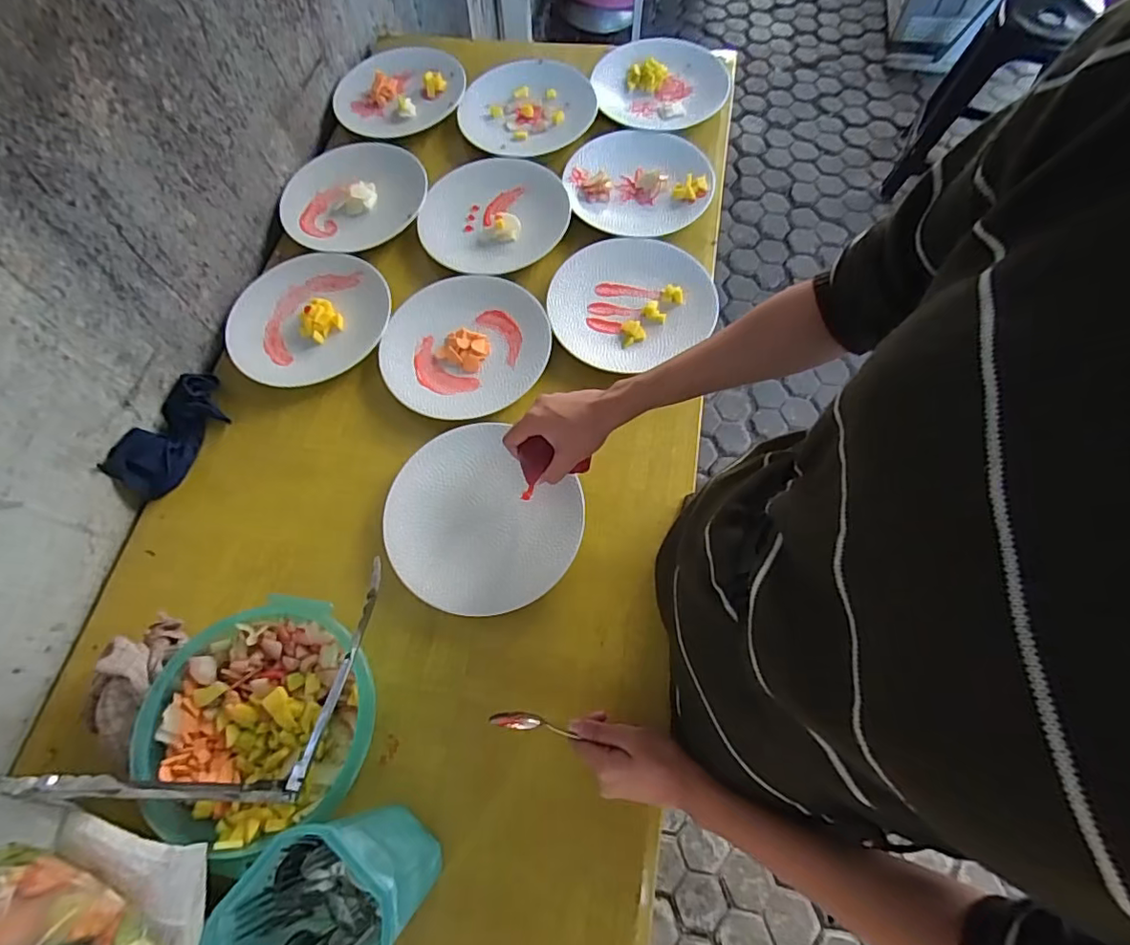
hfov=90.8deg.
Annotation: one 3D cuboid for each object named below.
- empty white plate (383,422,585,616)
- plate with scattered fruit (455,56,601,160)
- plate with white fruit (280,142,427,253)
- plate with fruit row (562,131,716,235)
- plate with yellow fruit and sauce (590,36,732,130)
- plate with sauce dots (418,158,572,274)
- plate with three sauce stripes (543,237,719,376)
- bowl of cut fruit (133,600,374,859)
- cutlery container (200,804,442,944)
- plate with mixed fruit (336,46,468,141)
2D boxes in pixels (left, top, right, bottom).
[{"bbox_3d":[-0.090,0.051,0.579,0.195,0.024,0.180,-1,68,3],"label":"empty white plate"},{"bbox_3d":[-0.051,-0.534,0.813,0.194,0.019,0.176,-41,71,-13],"label":"plate with scattered fruit"},{"bbox_3d":[-0.290,-0.380,0.779,0.200,0.031,0.187,-1,68,3],"label":"plate with white fruit"},{"bbox_3d":[0.103,-0.395,0.762,0.197,0.031,0.190,-1,68,3],"label":"plate with fruit row"},{"bbox_3d":[0.144,-0.581,0.831,0.202,0.028,0.170,-8,67,0],"label":"plate with yellow fruit and sauce"},{"bbox_3d":[-0.092,-0.347,0.742,0.175,0.014,0.200,36,74,16],"label":"plate with sauce dots"},{"bbox_3d":[0.081,-0.210,0.682,0.201,0.021,0.180,-31,69,-9],"label":"plate with three sauce stripes"},{"bbox_3d":[-0.263,0.219,0.496,0.188,0.069,0.178,-1,68,3],"label":"bowl of cut fruit"},{"bbox_3d":[-0.157,0.305,0.403,0.094,0.163,0.098,0,67,1],"label":"cutlery container"},{"bbox_3d":[-0.255,-0.588,0.856,0.196,0.023,0.187,-1,68,3],"label":"plate with mixed fruit"}]

